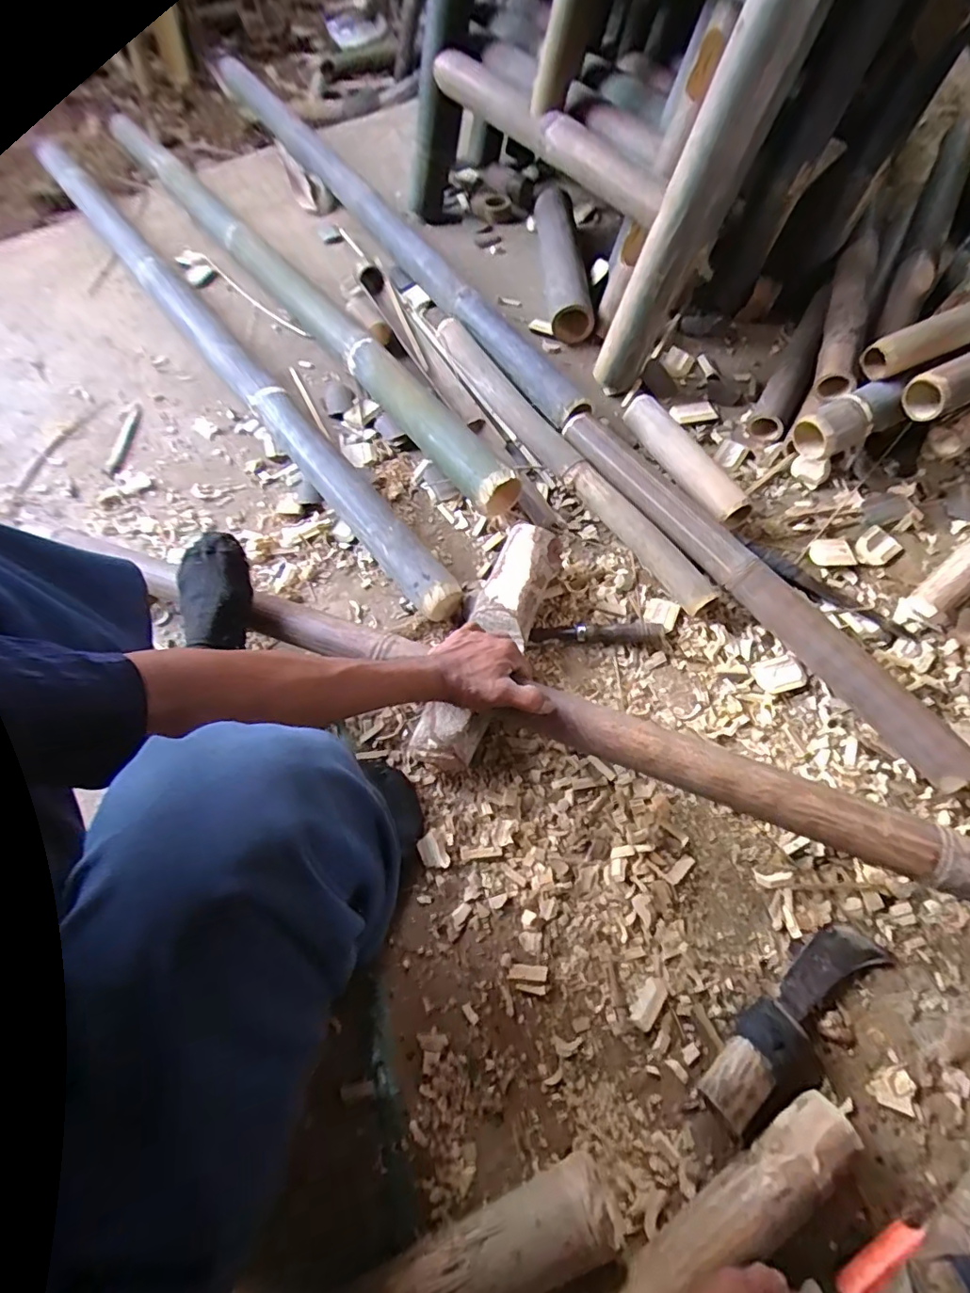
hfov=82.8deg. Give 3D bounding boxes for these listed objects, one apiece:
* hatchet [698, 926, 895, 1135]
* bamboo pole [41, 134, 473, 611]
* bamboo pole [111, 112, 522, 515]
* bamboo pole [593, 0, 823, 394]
[{"bbox_3d":[0.306,0.364,0.537,0.234,0.042,0.063,-36,68,-13],"label":"hatchet"},{"bbox_3d":[-0.501,-0.557,0.988,0.073,0.076,1.448,-37,68,-13],"label":"bamboo pole"},{"bbox_3d":[-0.399,-0.728,1.054,0.084,0.084,1.505,-36,68,-13],"label":"bamboo pole"},{"bbox_3d":[0.276,-0.587,0.729,0.066,0.501,0.071,-20,63,-29],"label":"bamboo pole"}]

